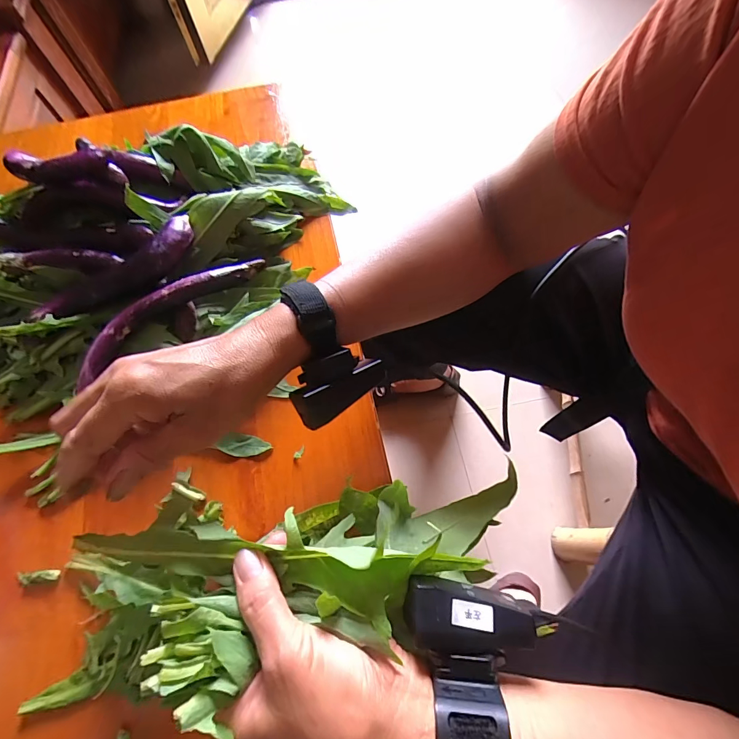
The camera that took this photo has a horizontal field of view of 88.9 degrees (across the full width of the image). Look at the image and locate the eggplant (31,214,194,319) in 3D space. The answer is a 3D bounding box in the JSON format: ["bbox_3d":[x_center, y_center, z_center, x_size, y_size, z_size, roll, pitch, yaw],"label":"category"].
[{"bbox_3d":[-0.242,-0.095,0.361,0.162,0.034,0.052,-30,69,-9],"label":"eggplant"}]

